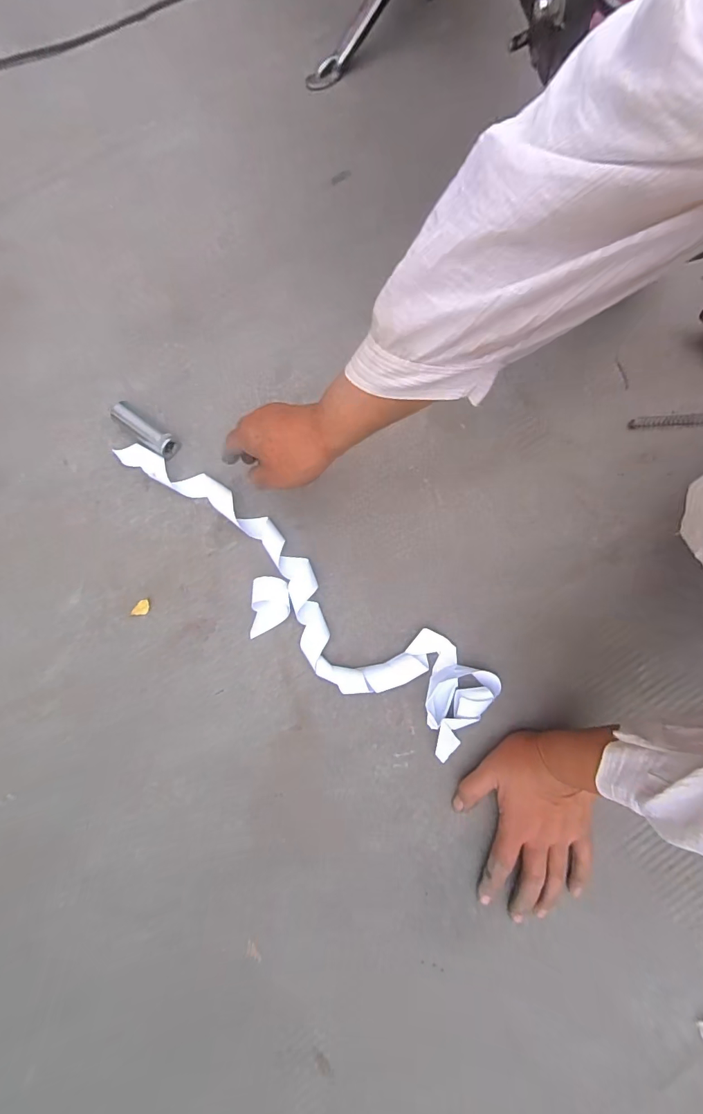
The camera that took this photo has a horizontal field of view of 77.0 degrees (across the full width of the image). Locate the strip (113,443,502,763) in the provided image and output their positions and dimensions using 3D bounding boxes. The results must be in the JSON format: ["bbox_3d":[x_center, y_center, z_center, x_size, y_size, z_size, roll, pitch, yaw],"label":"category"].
[{"bbox_3d":[-0.074,0.030,0.465,0.472,0.030,0.101,34,82,8],"label":"strip"}]

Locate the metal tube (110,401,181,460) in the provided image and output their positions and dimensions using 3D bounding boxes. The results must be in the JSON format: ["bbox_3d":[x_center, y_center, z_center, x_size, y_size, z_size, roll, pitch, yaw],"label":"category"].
[{"bbox_3d":[-0.234,-0.143,0.502,0.078,0.027,0.028,35,82,8],"label":"metal tube"}]

